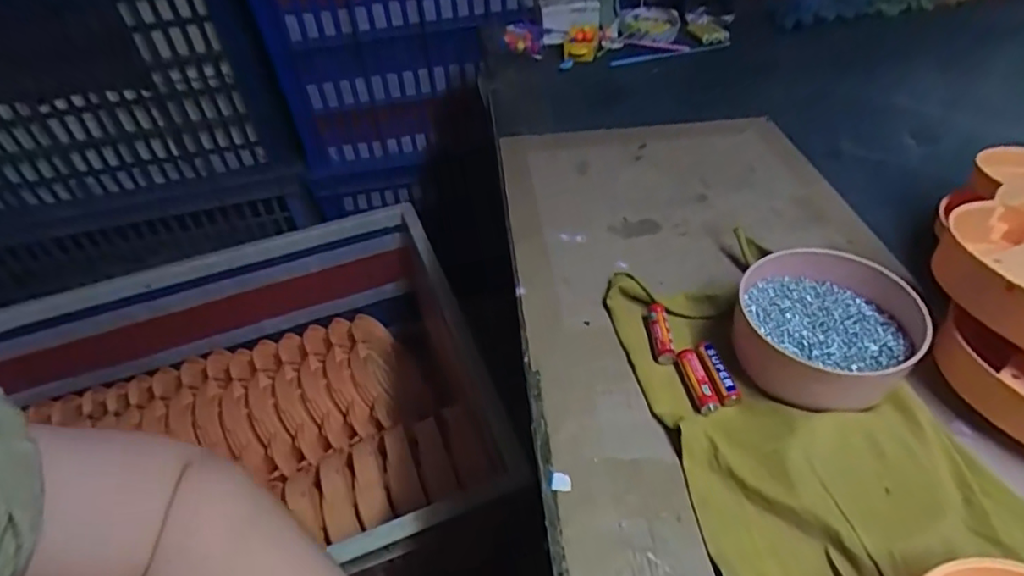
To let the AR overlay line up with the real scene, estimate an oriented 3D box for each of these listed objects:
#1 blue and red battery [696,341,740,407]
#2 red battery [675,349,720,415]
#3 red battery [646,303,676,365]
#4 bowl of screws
[{"bbox_3d":[0.141,0.058,0.403,0.015,0.013,0.047,-6,42,-2],"label":"blue and red battery"},{"bbox_3d":[0.126,0.060,0.398,0.015,0.015,0.050,-7,43,-4],"label":"red battery"},{"bbox_3d":[0.108,0.033,0.430,0.015,0.013,0.048,-4,42,0],"label":"red battery"},{"bbox_3d":[0.213,0.028,0.399,0.121,0.053,0.108,-28,48,-24],"label":"bowl of screws"}]

